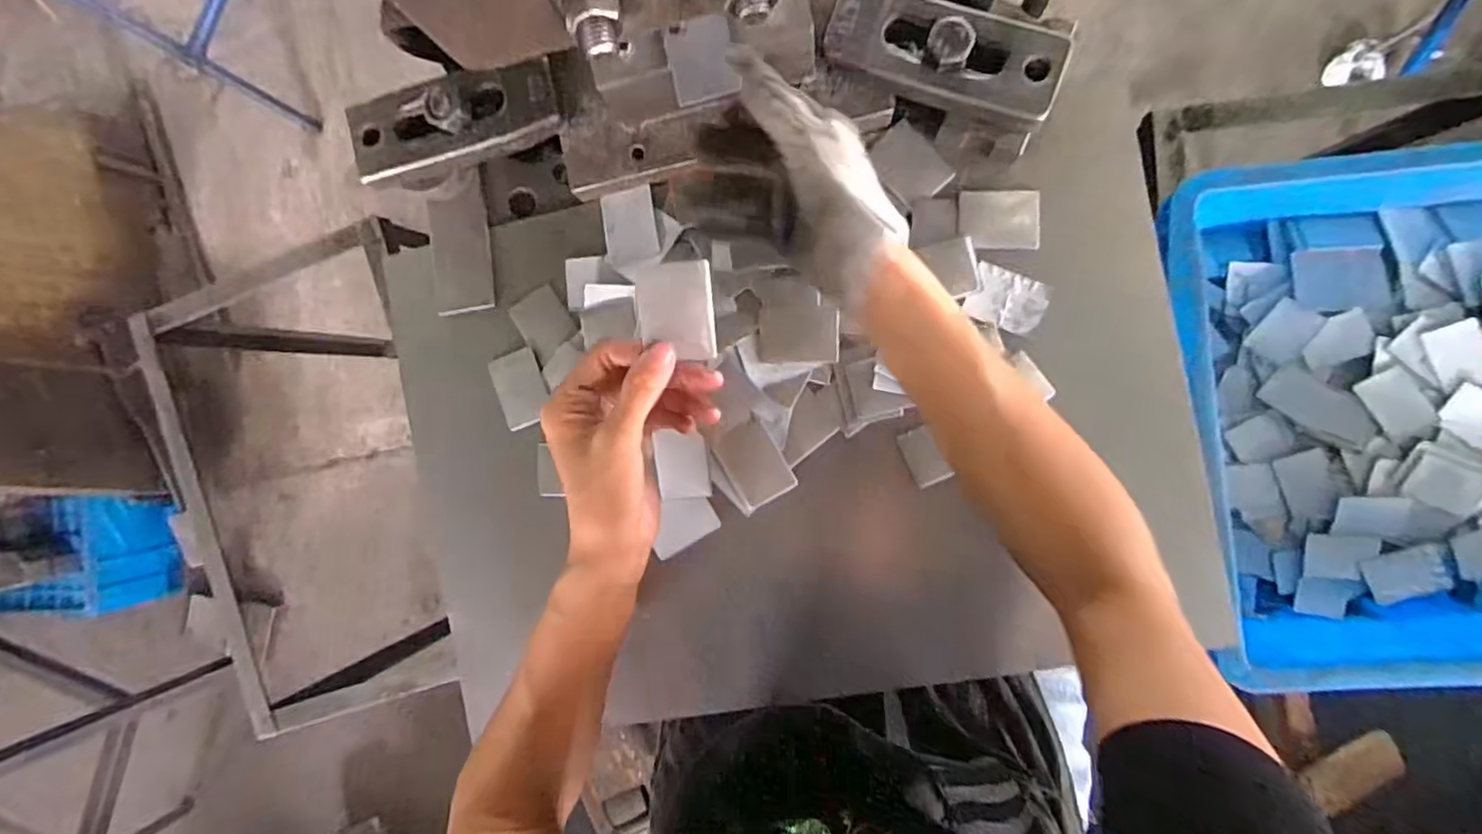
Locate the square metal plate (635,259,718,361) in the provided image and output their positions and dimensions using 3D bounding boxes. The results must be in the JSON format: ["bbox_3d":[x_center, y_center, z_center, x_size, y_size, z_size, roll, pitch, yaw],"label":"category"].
[{"bbox_3d":[-0.032,-0.051,0.316,0.036,0.004,0.047,-6,101,-7],"label":"square metal plate"}]

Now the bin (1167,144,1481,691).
[{"bbox_3d":[0.548,-0.008,0.456,0.484,0.112,0.345,-5,92,8],"label":"bin"}]

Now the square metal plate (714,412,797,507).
[{"bbox_3d":[0.008,0.030,0.416,0.034,0.004,0.050,-33,88,8],"label":"square metal plate"}]

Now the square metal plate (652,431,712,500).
[{"bbox_3d":[-0.037,0.032,0.420,0.034,0.004,0.043,-4,101,4],"label":"square metal plate"}]

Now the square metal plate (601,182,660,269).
[{"bbox_3d":[-0.072,-0.123,0.424,0.035,0.004,0.048,-10,85,9],"label":"square metal plate"}]

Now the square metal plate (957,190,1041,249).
[{"bbox_3d":[0.157,-0.120,0.396,0.047,0.004,0.034,2,96,6],"label":"square metal plate"}]

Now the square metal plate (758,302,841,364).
[{"bbox_3d":[0.037,-0.052,0.407,0.049,0.004,0.037,3,101,11],"label":"square metal plate"}]

